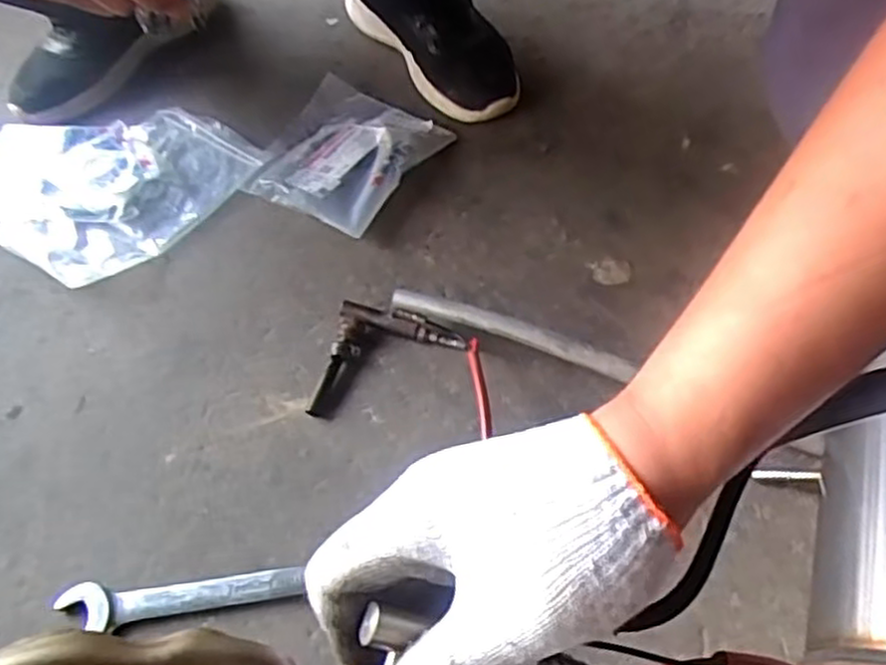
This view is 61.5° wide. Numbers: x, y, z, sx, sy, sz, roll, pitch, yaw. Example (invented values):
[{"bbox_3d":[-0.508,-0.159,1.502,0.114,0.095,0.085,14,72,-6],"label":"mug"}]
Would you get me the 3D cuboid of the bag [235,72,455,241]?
[{"bbox_3d":[-0.101,-0.192,0.761,0.171,0.028,0.184,25,62,20],"label":"bag"}]

